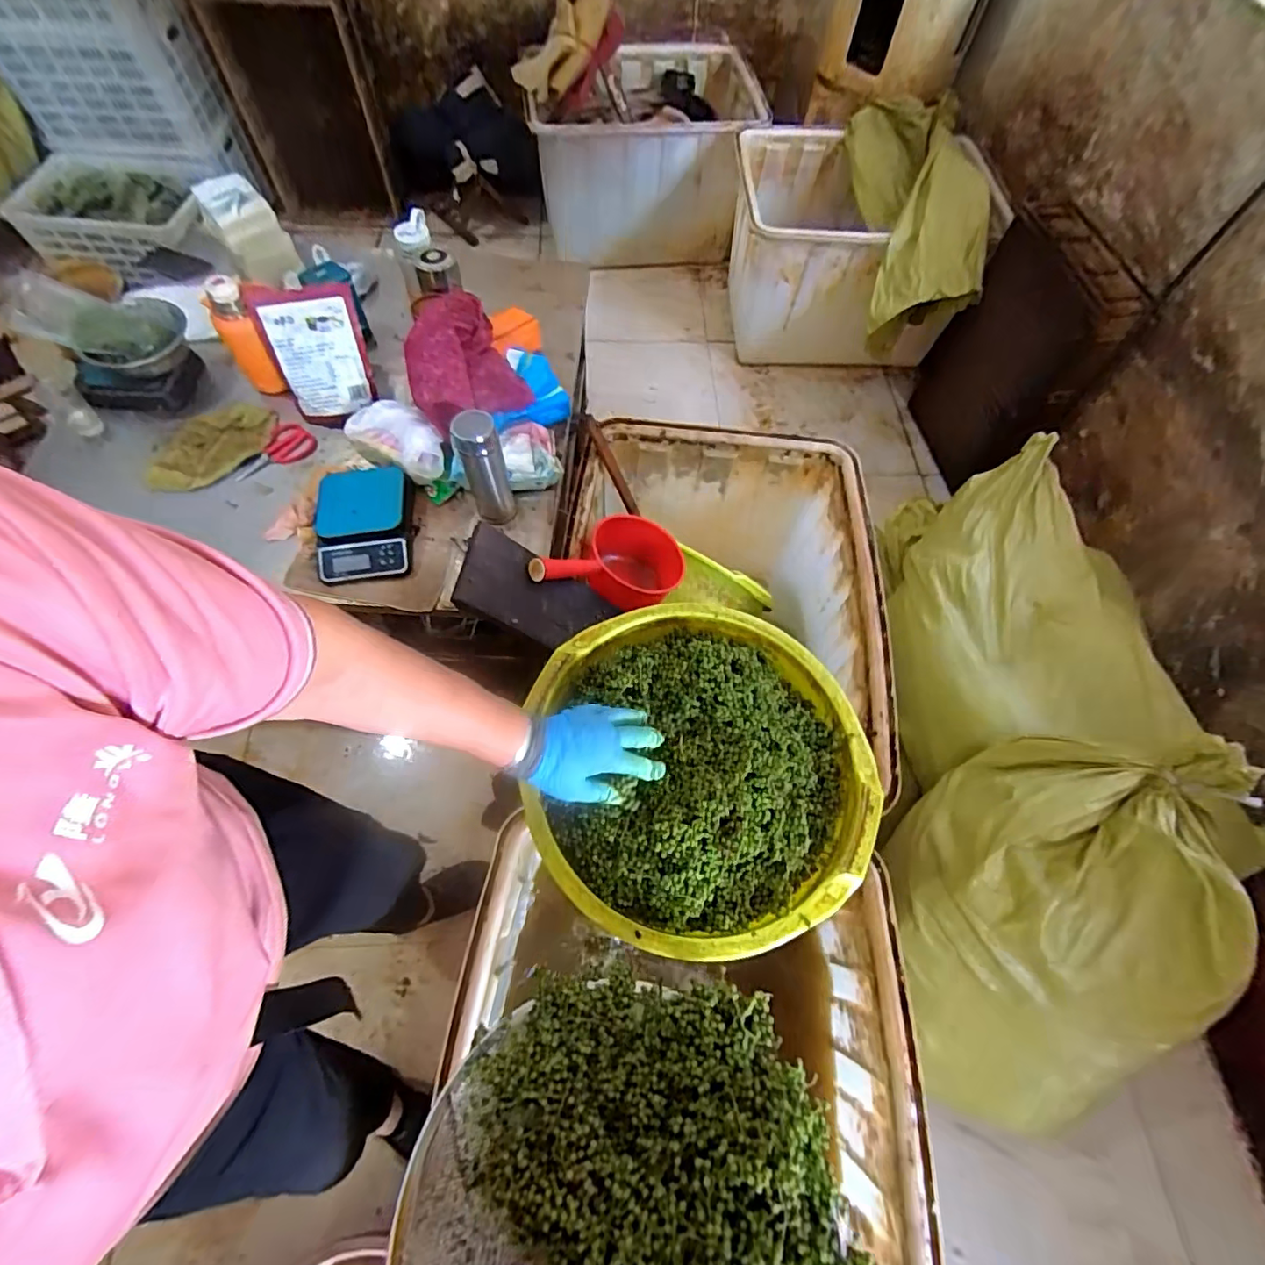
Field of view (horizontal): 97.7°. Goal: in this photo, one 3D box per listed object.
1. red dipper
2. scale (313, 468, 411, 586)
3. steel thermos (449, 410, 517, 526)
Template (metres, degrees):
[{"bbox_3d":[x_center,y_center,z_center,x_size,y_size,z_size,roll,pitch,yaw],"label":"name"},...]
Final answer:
[{"bbox_3d":[-0.049,-0.112,0.960,0.169,0.101,0.303,42,42,18],"label":"red dipper"},{"bbox_3d":[-0.474,-0.194,0.984,0.168,0.046,0.223,-12,63,-9],"label":"scale"},{"bbox_3d":[-0.253,-0.273,0.960,0.072,0.237,0.061,-11,63,-9],"label":"steel thermos"}]

